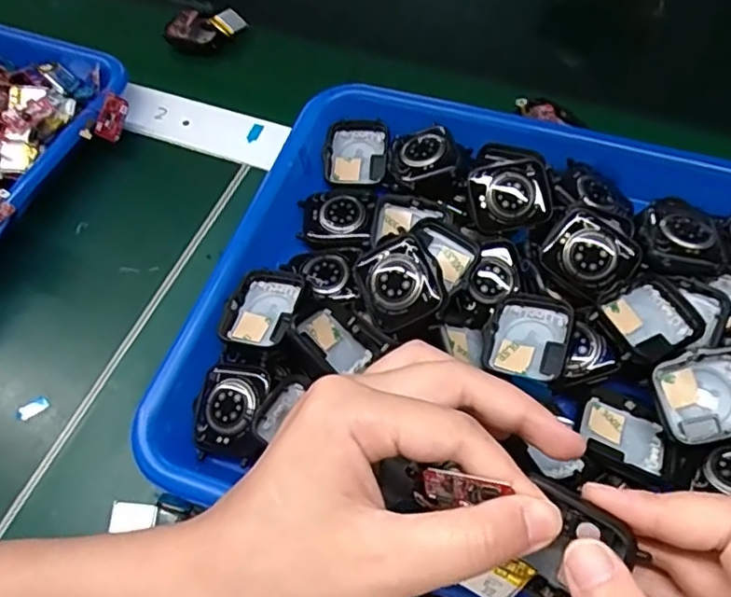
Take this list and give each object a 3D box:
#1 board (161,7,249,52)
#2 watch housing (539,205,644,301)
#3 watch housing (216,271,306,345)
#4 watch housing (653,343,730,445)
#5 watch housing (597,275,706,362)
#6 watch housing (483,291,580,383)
[{"bbox_3d":[-0.119,-0.201,0.450,0.051,0.021,0.033,12,61,10],"label":"board"},{"bbox_3d":[0.106,-0.021,0.288,0.040,0.010,0.037,38,91,13],"label":"watch housing"},{"bbox_3d":[-0.048,0.004,0.290,0.034,0.013,0.042,12,61,11],"label":"watch housing"},{"bbox_3d":[0.145,0.040,0.256,0.041,0.013,0.037,-15,68,6],"label":"watch housing"},{"bbox_3d":[0.129,0.009,0.273,0.041,0.009,0.036,-28,62,-13],"label":"watch housing"},{"bbox_3d":[0.074,0.017,0.276,0.035,0.014,0.041,18,62,14],"label":"watch housing"}]

